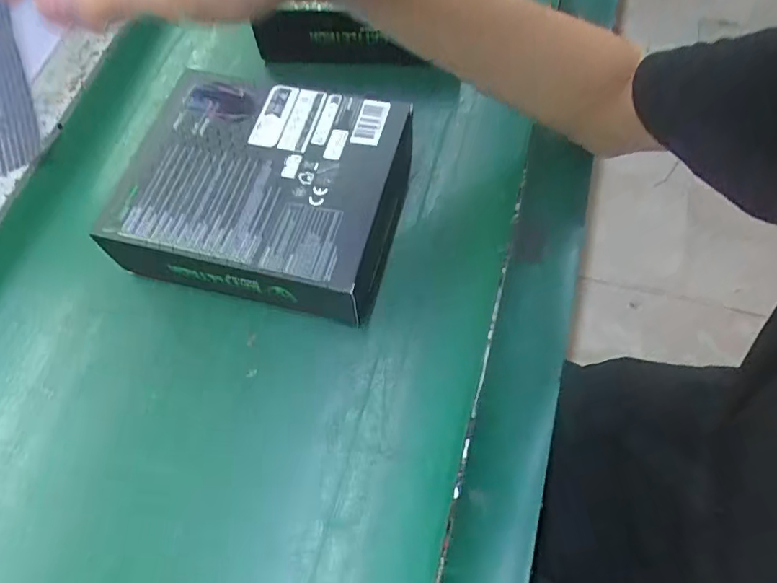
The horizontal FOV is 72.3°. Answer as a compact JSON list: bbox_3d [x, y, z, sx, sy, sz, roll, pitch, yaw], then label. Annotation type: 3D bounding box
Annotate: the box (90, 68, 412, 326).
[{"bbox_3d":[-0.086,-0.073,0.393,0.182,0.063,0.157,13,66,8],"label":"box"}]

